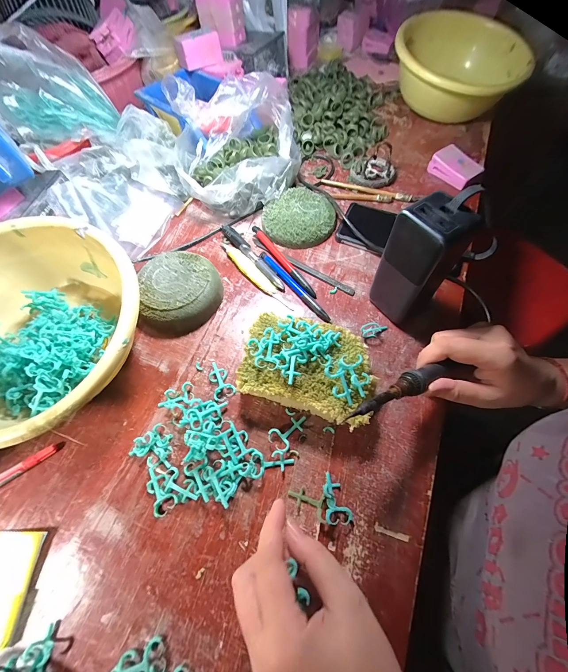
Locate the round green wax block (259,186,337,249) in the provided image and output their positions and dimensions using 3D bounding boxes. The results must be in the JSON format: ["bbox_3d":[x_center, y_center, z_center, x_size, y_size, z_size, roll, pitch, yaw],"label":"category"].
[{"bbox_3d":[0.022,-0.173,0.415,0.102,0.023,0.097,-1,64,2],"label":"round green wax block"}]

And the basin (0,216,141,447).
[{"bbox_3d":[-0.253,-0.003,0.294,0.220,0.095,0.217,-1,64,2],"label":"basin"}]

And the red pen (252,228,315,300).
[{"bbox_3d":[-0.001,-0.104,0.384,0.011,0.011,0.142,-32,67,-13],"label":"red pen"}]

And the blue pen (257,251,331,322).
[{"bbox_3d":[0.011,-0.066,0.367,0.010,0.007,0.138,-36,67,-14],"label":"blue pen"}]

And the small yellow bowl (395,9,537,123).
[{"bbox_3d":[0.334,-0.512,0.537,0.227,0.105,0.280,28,68,15],"label":"small yellow bowl"}]

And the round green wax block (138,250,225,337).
[{"bbox_3d":[-0.129,-0.054,0.351,0.099,0.035,0.102,-5,63,0],"label":"round green wax block"}]

